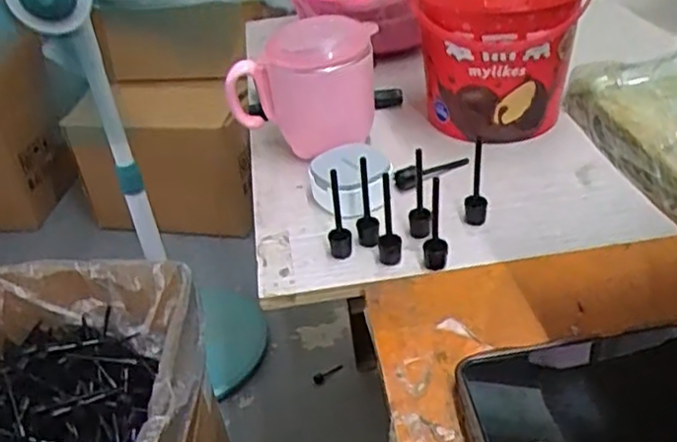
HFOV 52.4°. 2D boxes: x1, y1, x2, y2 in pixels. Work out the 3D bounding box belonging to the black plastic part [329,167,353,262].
[{"bbox_3d":[-0.001,-0.006,0.441,0.015,0.063,0.019,-10,36,-4],"label":"black plastic part"}]

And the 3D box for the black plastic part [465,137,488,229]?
[{"bbox_3d":[0.090,-0.026,0.447,0.013,0.061,0.012,13,40,25],"label":"black plastic part"}]

